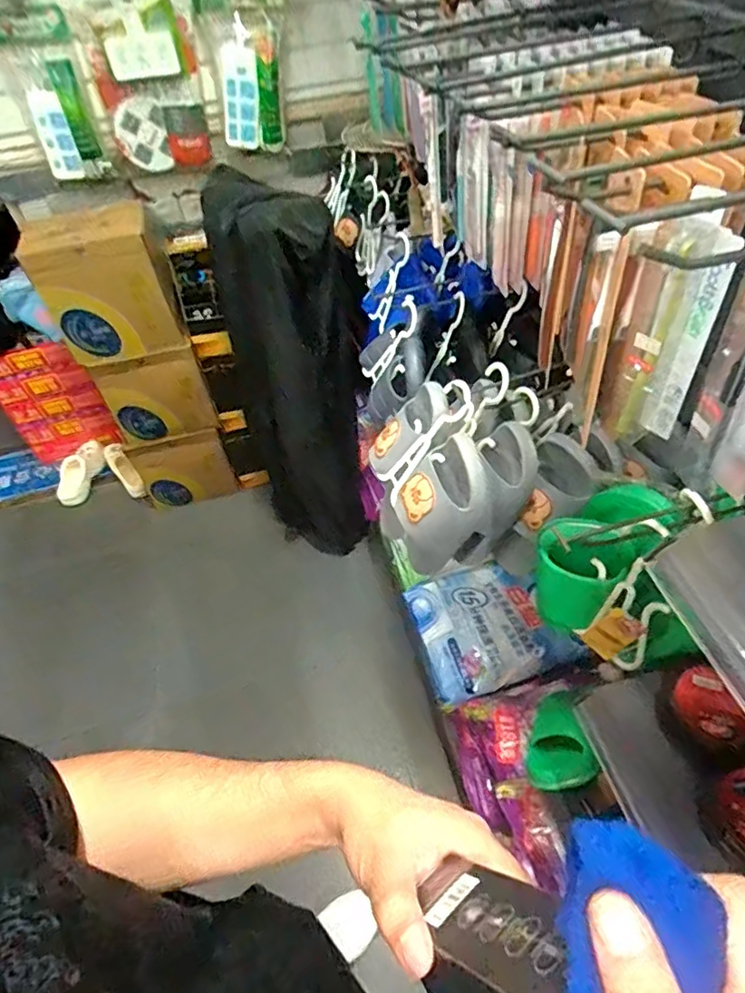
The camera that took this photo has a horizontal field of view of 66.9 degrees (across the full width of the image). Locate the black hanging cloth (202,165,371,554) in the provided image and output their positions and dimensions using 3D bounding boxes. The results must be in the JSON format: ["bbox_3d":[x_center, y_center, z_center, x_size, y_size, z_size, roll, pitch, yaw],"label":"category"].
[{"bbox_3d":[-0.201,-0.293,1.557,0.424,1.112,0.270,24,55,24],"label":"black hanging cloth"}]

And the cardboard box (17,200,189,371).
[{"bbox_3d":[-0.675,-0.537,1.445,0.309,0.330,0.244,-25,51,-16],"label":"cardboard box"}]

